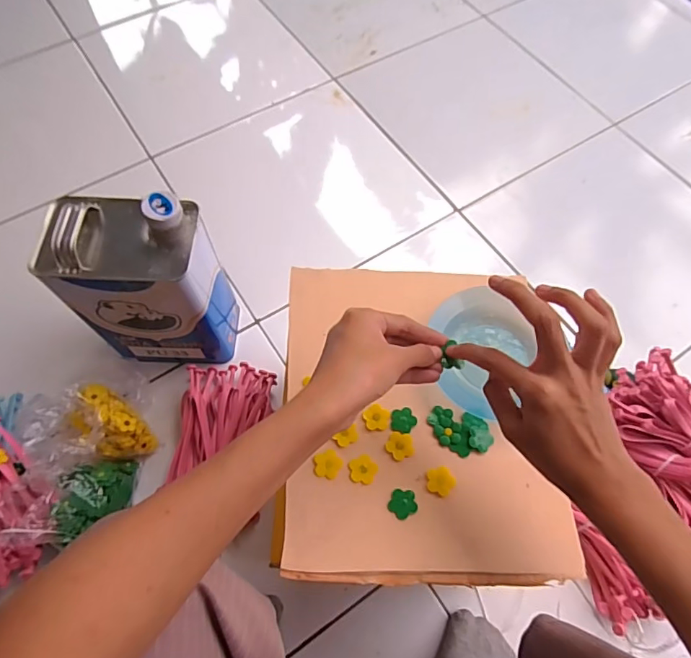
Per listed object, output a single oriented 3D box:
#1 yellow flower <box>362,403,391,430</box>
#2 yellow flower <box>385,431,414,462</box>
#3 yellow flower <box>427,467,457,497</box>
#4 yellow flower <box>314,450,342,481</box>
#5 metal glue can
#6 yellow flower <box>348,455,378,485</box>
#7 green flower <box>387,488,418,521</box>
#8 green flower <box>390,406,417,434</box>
[{"bbox_3d":[0.028,0.079,0.429,0.024,0.004,0.023,0,65,-1],"label":"yellow flower"},{"bbox_3d":[0.049,0.102,0.418,0.024,0.004,0.025,0,65,-1],"label":"yellow flower"},{"bbox_3d":[0.079,0.126,0.396,0.022,0.004,0.023,0,65,-1],"label":"yellow flower"},{"bbox_3d":[-0.015,0.117,0.411,0.024,0.004,0.024,0,65,-1],"label":"yellow flower"},{"bbox_3d":[-0.247,-0.054,0.609,0.170,0.260,0.121,-3,66,-3],"label":"metal glue can"},{"bbox_3d":[0.015,0.121,0.409,0.024,0.004,0.023,0,65,-1],"label":"yellow flower"},{"bbox_3d":[0.048,0.146,0.398,0.024,0.004,0.023,0,65,-1],"label":"green flower"},{"bbox_3d":[0.051,0.082,0.428,0.024,0.004,0.021,-30,69,-14],"label":"green flower"}]

